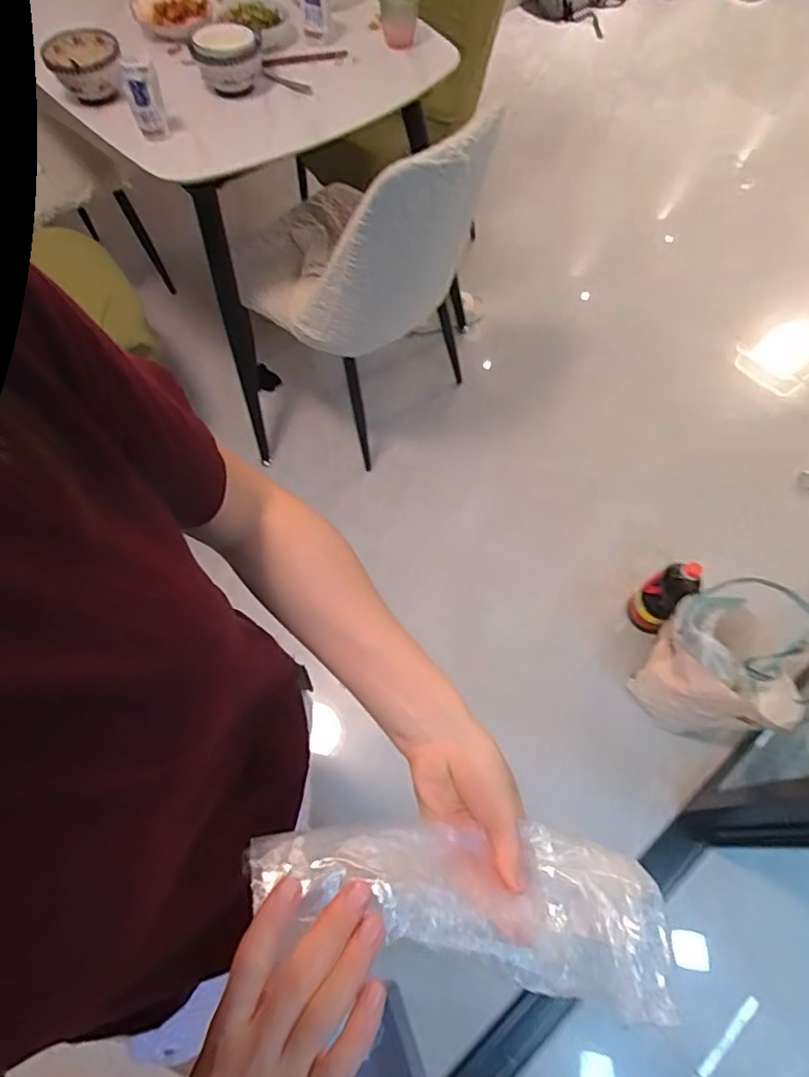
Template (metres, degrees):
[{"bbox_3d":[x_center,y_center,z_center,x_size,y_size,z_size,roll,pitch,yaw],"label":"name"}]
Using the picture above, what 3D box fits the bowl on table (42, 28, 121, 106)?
[{"bbox_3d":[-0.600,-0.892,1.129,0.128,0.070,0.128,0,63,0],"label":"bowl on table"}]

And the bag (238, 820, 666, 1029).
[{"bbox_3d":[0.039,0.213,0.361,0.255,0.048,0.087,20,63,-11],"label":"bag"}]

